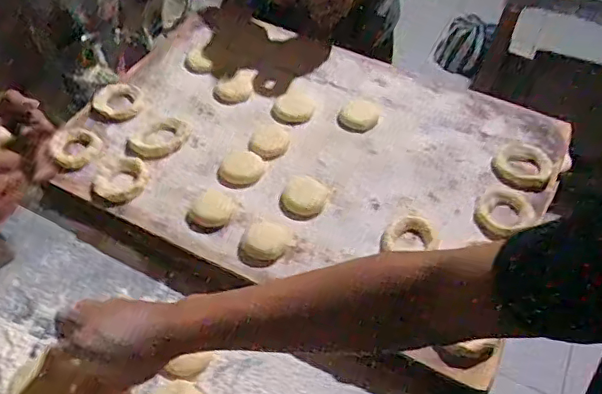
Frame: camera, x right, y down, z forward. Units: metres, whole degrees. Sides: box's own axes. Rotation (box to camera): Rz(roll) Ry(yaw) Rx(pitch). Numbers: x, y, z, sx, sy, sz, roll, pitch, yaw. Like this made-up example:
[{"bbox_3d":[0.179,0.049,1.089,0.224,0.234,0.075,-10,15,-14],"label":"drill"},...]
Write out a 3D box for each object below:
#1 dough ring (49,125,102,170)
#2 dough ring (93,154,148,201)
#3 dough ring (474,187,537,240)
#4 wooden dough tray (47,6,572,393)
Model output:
[{"bbox_3d":[-0.284,-0.064,0.708,0.057,0.027,0.061,1,50,-1],"label":"dough ring"},{"bbox_3d":[-0.217,-0.025,0.689,0.062,0.010,0.068,1,50,-1],"label":"dough ring"},{"bbox_3d":[0.239,0.017,0.672,0.081,0.015,0.059,-27,56,-22],"label":"dough ring"},{"bbox_3d":[0.012,-0.060,0.751,0.606,0.059,0.449,22,52,15],"label":"wooden dough tray"}]

